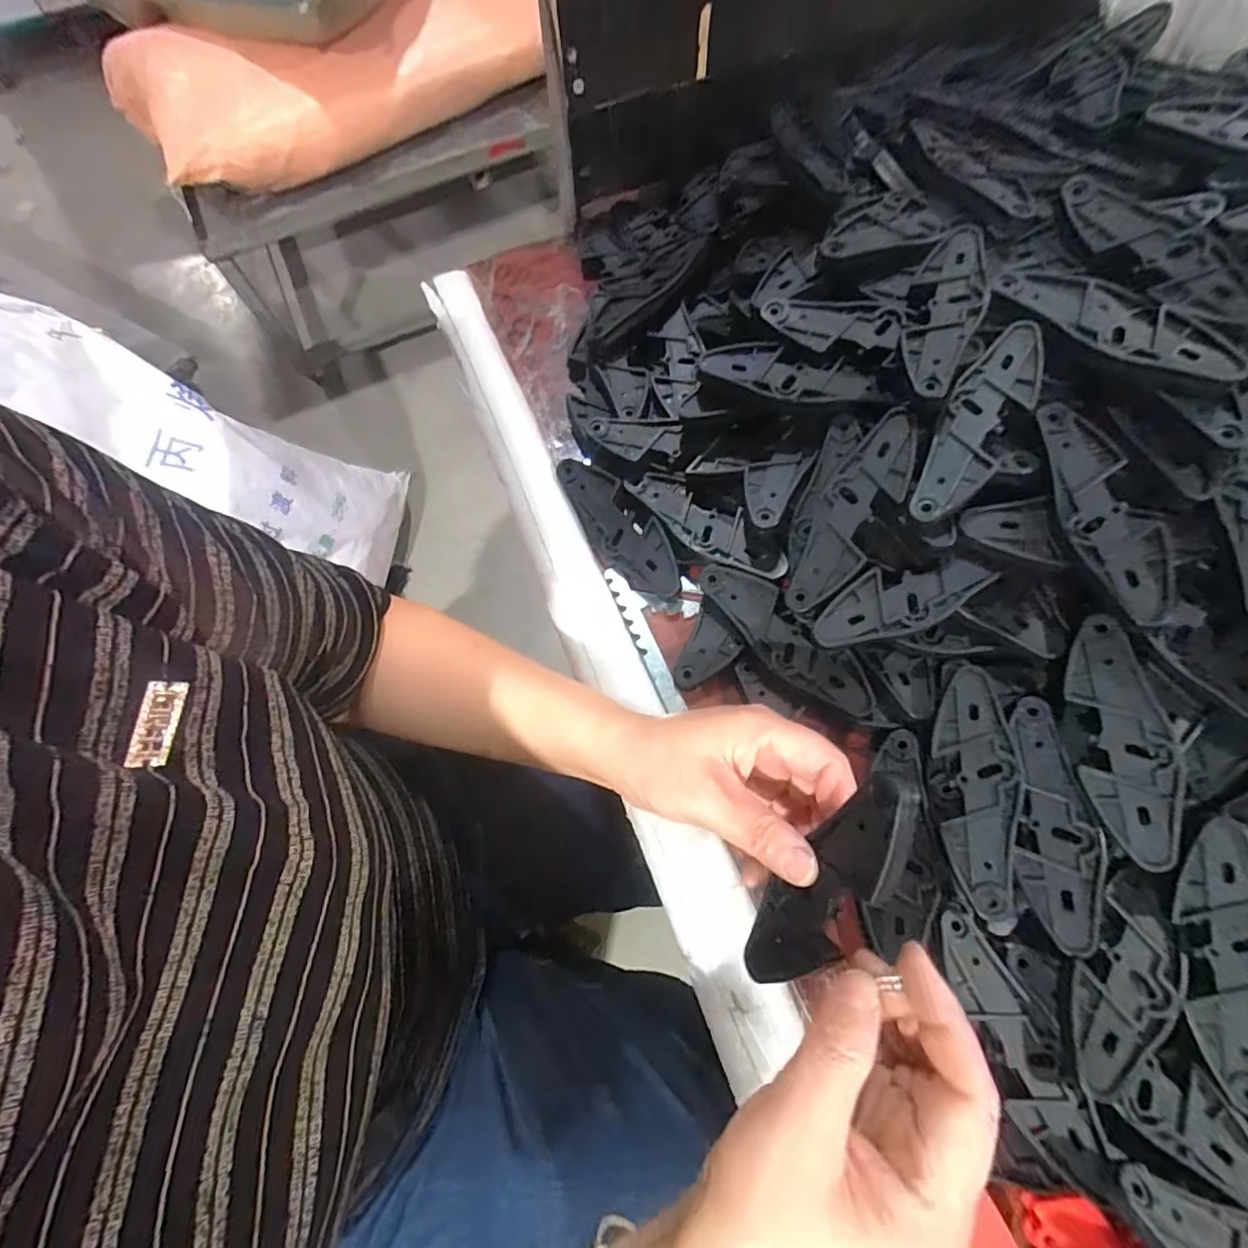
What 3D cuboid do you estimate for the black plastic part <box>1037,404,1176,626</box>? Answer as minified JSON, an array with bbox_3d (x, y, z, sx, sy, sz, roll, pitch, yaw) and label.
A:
[{"bbox_3d":[0.246,-0.059,0.291,0.039,0.012,0.121,-15,70,-3],"label":"black plastic part"}]

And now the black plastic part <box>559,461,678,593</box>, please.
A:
[{"bbox_3d":[-0.004,-0.067,0.383,0.043,0.006,0.122,-35,75,8],"label":"black plastic part"}]

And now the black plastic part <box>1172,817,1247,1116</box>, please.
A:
[{"bbox_3d":[0.284,0.158,0.262,0.038,0.007,0.123,-2,82,20],"label":"black plastic part"}]

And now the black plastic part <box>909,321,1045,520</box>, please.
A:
[{"bbox_3d":[0.195,-0.111,0.309,0.037,0.007,0.121,30,87,12],"label":"black plastic part"}]

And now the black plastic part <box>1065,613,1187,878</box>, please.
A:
[{"bbox_3d":[0.258,0.059,0.291,0.038,0.014,0.122,-8,78,25],"label":"black plastic part"}]

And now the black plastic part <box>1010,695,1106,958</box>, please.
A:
[{"bbox_3d":[0.230,0.104,0.300,0.034,0.016,0.123,5,71,4],"label":"black plastic part"}]

